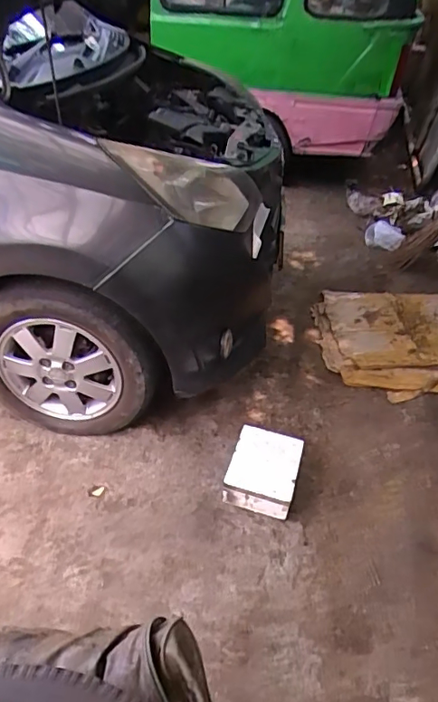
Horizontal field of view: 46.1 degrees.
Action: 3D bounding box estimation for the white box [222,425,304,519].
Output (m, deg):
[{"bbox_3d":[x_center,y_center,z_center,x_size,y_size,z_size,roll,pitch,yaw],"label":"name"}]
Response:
[{"bbox_3d":[0.132,0.362,1.546,0.201,0.128,0.234,17,41,10],"label":"white box"}]

